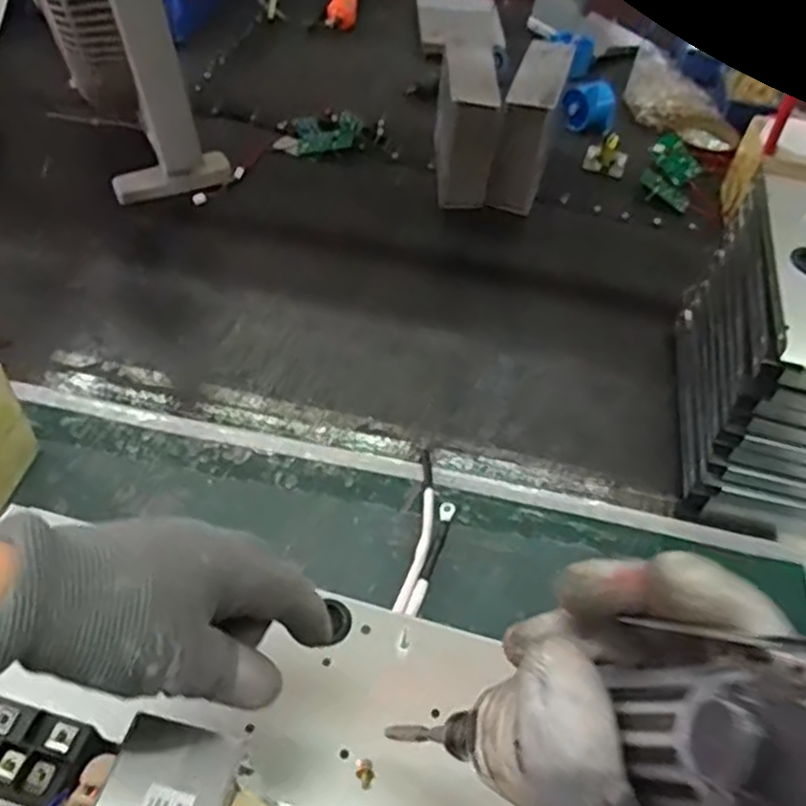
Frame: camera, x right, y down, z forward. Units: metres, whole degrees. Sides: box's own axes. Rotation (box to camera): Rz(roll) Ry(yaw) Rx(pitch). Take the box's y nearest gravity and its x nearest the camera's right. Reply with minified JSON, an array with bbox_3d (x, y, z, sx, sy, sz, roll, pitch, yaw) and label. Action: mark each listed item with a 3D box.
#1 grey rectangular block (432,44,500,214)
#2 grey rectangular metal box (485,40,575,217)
[{"bbox_3d":[0.075,-0.366,0.959,0.058,0.155,0.189,0,51,-6],"label":"grey rectangular block"},{"bbox_3d":[0.166,-0.369,0.967,0.068,0.148,0.202,16,51,7],"label":"grey rectangular metal box"}]

